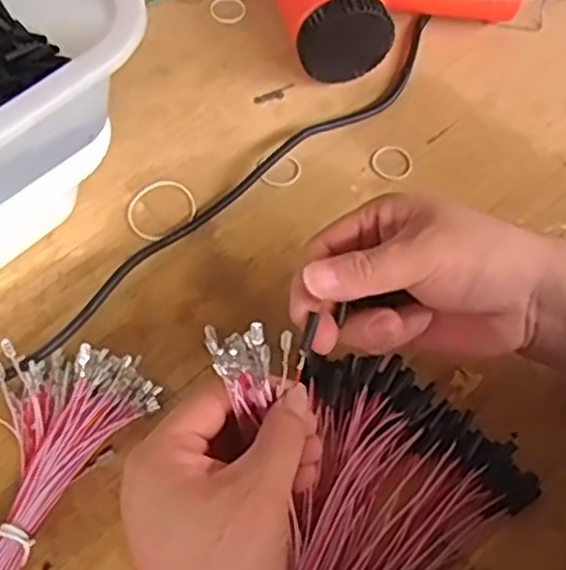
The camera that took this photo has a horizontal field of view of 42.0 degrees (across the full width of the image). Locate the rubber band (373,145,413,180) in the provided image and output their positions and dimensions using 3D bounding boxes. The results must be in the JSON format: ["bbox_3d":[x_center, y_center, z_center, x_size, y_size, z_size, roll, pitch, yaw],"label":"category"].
[{"bbox_3d":[0.077,-0.087,0.521,0.028,0.005,0.026,1,61,-2],"label":"rubber band"}]

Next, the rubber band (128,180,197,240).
[{"bbox_3d":[-0.083,-0.052,0.496,0.048,0.004,0.042,-37,69,-20],"label":"rubber band"}]

